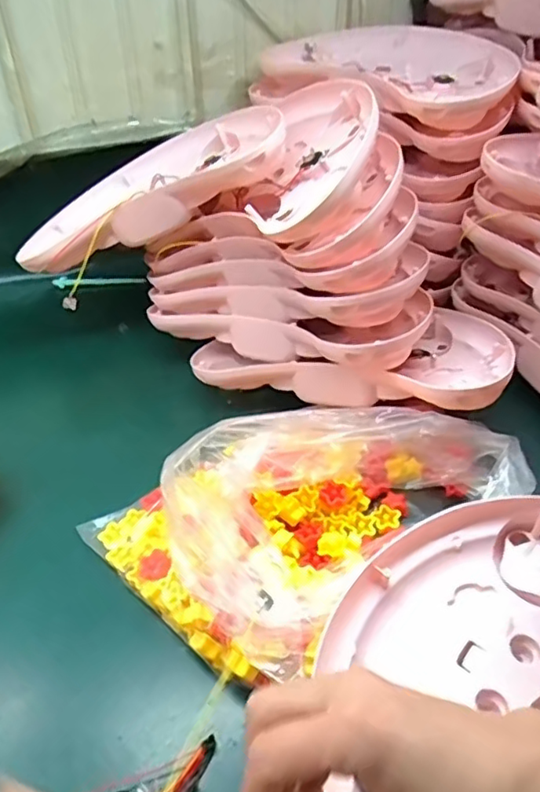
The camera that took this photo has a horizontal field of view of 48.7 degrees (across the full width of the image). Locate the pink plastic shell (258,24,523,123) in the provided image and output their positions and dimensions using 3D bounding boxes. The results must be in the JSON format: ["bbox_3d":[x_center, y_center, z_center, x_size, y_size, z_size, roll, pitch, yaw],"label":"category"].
[{"bbox_3d":[0.156,-0.414,0.751,0.215,0.045,0.340,-26,46,-27],"label":"pink plastic shell"}]

